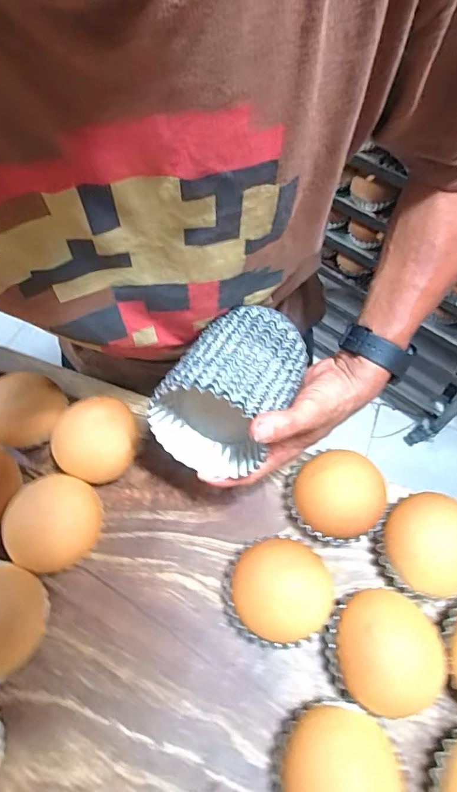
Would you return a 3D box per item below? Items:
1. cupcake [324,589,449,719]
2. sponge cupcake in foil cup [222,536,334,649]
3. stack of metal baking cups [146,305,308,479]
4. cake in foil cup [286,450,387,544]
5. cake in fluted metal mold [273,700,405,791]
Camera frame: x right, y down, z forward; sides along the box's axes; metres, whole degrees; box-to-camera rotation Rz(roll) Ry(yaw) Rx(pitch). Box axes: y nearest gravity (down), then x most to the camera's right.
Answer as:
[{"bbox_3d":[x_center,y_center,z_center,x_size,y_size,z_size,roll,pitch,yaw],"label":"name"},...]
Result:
[{"bbox_3d":[0.136,0.226,0.397,0.094,0.056,0.091,-1,63,1],"label":"cupcake"},{"bbox_3d":[0.045,0.185,0.422,0.097,0.056,0.091,-1,63,1],"label":"sponge cupcake in foil cup"},{"bbox_3d":[0.005,-0.004,0.398,0.096,0.110,0.127,27,50,9],"label":"stack of metal baking cups"},{"bbox_3d":[0.111,0.104,0.462,0.090,0.061,0.091,-1,63,1],"label":"cake in foil cup"},{"bbox_3d":[0.081,0.296,0.352,0.096,0.073,0.079,-35,67,-15],"label":"cake in fluted metal mold"}]

